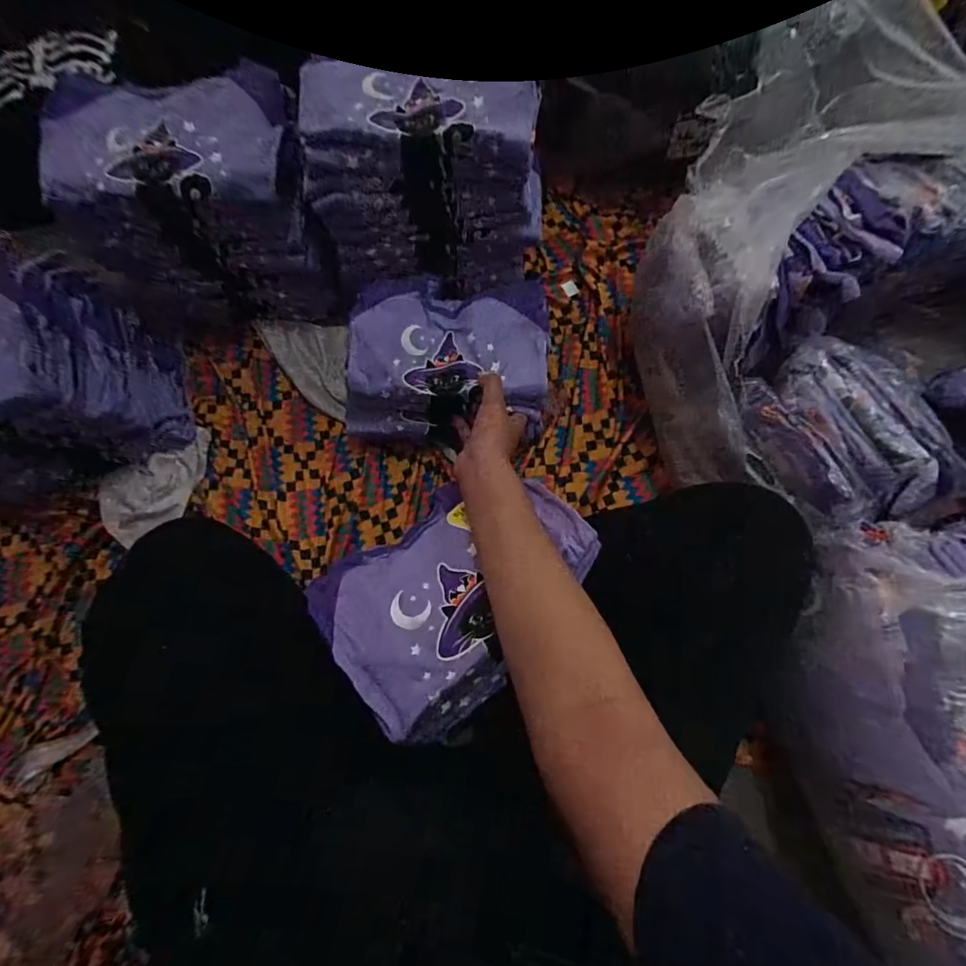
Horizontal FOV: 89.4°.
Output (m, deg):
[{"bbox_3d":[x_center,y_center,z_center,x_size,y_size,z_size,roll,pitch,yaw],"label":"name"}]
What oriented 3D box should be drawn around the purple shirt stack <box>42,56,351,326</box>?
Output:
[{"bbox_3d":[-0.313,-0.306,0.578,0.247,0.211,0.147,-10,73,-1],"label":"purple shirt stack"}]

